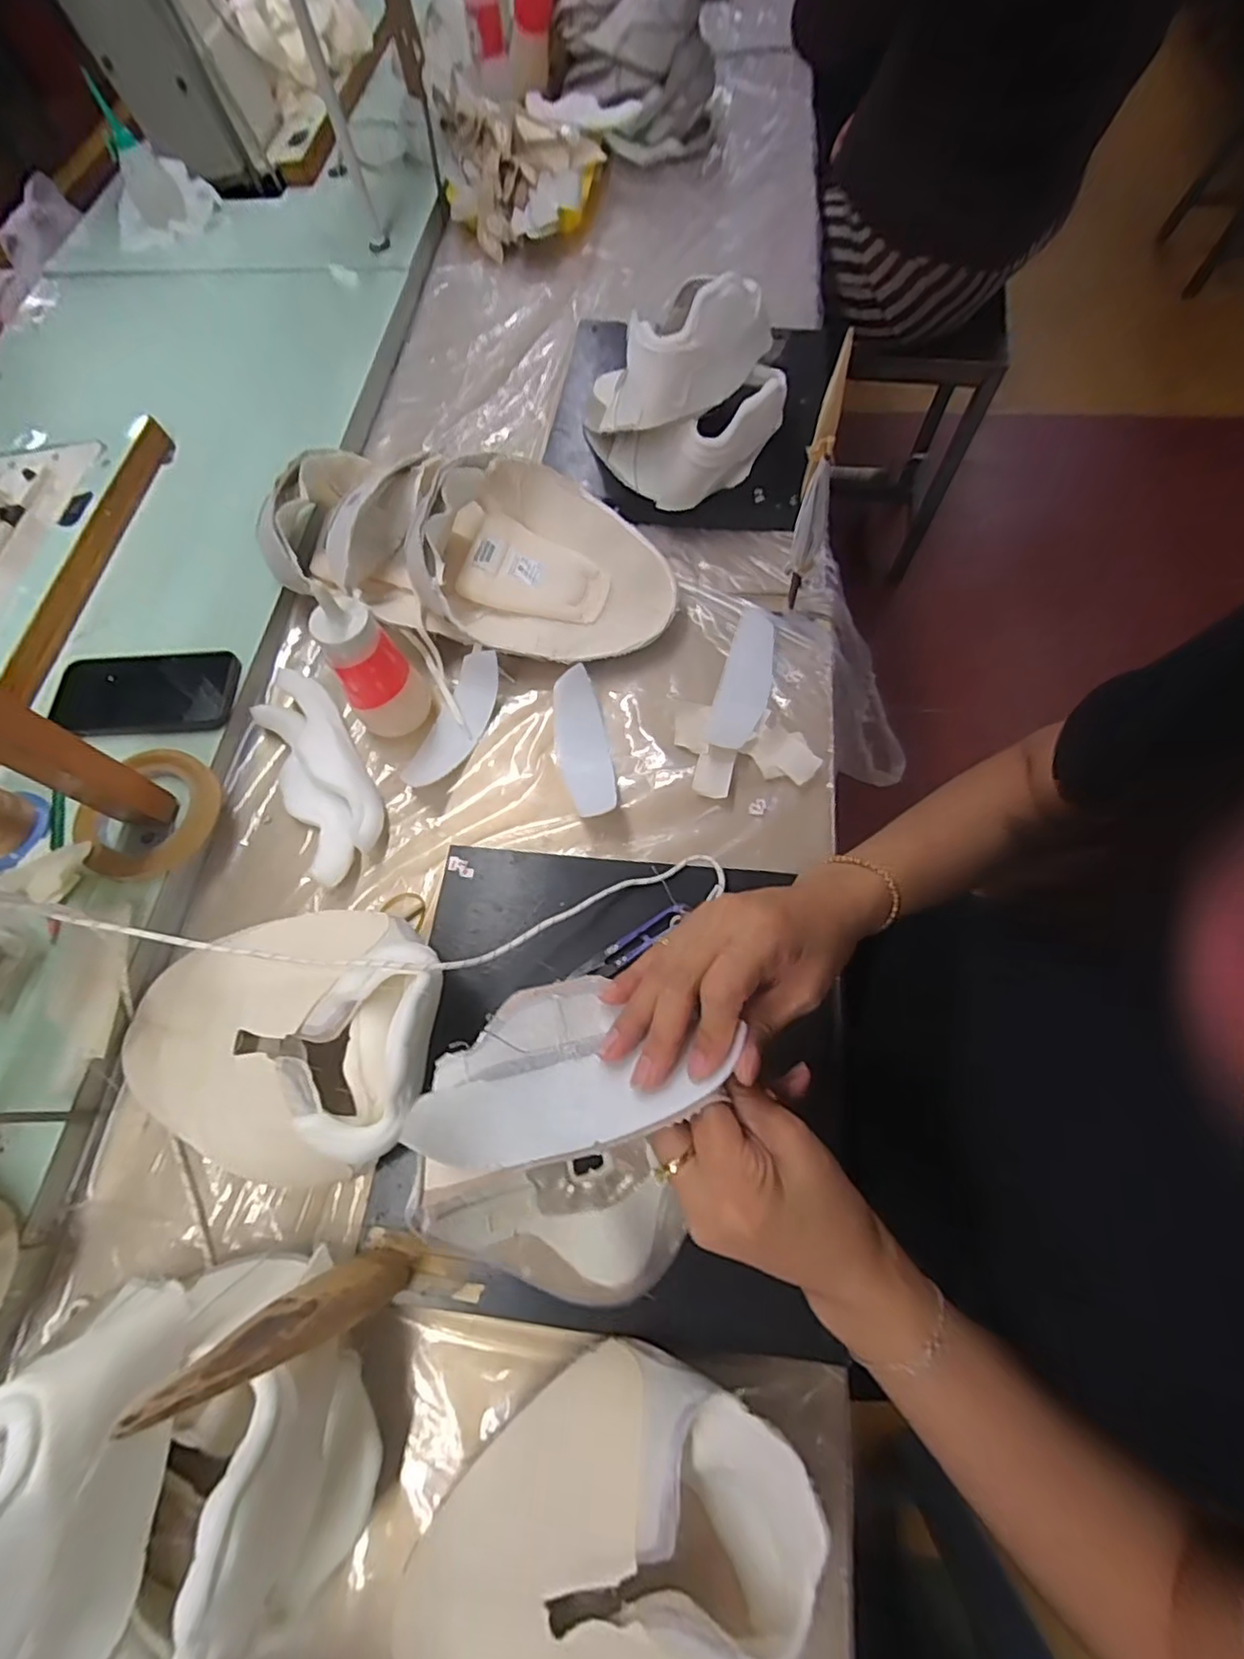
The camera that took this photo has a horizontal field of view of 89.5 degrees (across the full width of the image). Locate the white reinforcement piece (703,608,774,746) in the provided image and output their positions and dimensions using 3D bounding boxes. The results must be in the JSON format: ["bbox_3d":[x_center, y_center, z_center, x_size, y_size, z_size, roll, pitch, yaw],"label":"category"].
[{"bbox_3d":[0.110,-0.132,0.556,0.043,0.011,0.147,18,68,3],"label":"white reinforcement piece"}]

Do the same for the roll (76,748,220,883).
[{"bbox_3d":[-0.393,-0.012,0.525,0.092,0.026,0.113,18,69,10],"label":"roll"}]

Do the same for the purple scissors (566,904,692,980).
[{"bbox_3d":[0.007,0.087,0.468,0.099,0.012,0.020,-28,69,-9],"label":"purple scissors"}]

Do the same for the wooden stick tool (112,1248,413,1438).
[{"bbox_3d":[-0.154,0.236,0.305,0.043,0.200,0.026,-20,68,-6],"label":"wooden stick tool"}]

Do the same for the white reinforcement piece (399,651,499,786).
[{"bbox_3d":[-0.150,-0.094,0.559,0.042,0.043,0.134,18,69,10],"label":"white reinforcement piece"}]

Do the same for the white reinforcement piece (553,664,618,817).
[{"bbox_3d":[-0.034,-0.072,0.535,0.044,0.025,0.136,-12,67,-3],"label":"white reinforcement piece"}]

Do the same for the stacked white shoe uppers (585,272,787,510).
[{"bbox_3d":[0.052,-0.442,0.612,0.157,0.145,0.198,-41,71,-14],"label":"stacked white shoe uppers"}]

